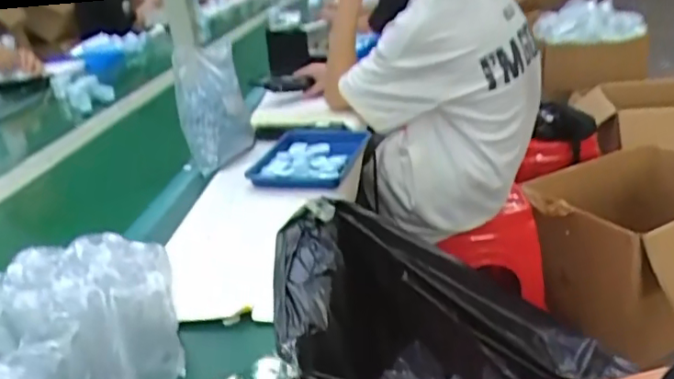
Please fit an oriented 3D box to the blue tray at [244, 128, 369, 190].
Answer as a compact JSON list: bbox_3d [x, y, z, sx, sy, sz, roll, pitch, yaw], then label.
[{"bbox_3d":[-0.048,-0.056,0.990,0.168,0.035,0.248,3,23,15],"label":"blue tray"}]

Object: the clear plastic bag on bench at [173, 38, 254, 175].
[{"bbox_3d":[-0.216,-0.149,1.027,0.119,0.186,0.117,-11,24,-9],"label":"clear plastic bag on bench"}]

